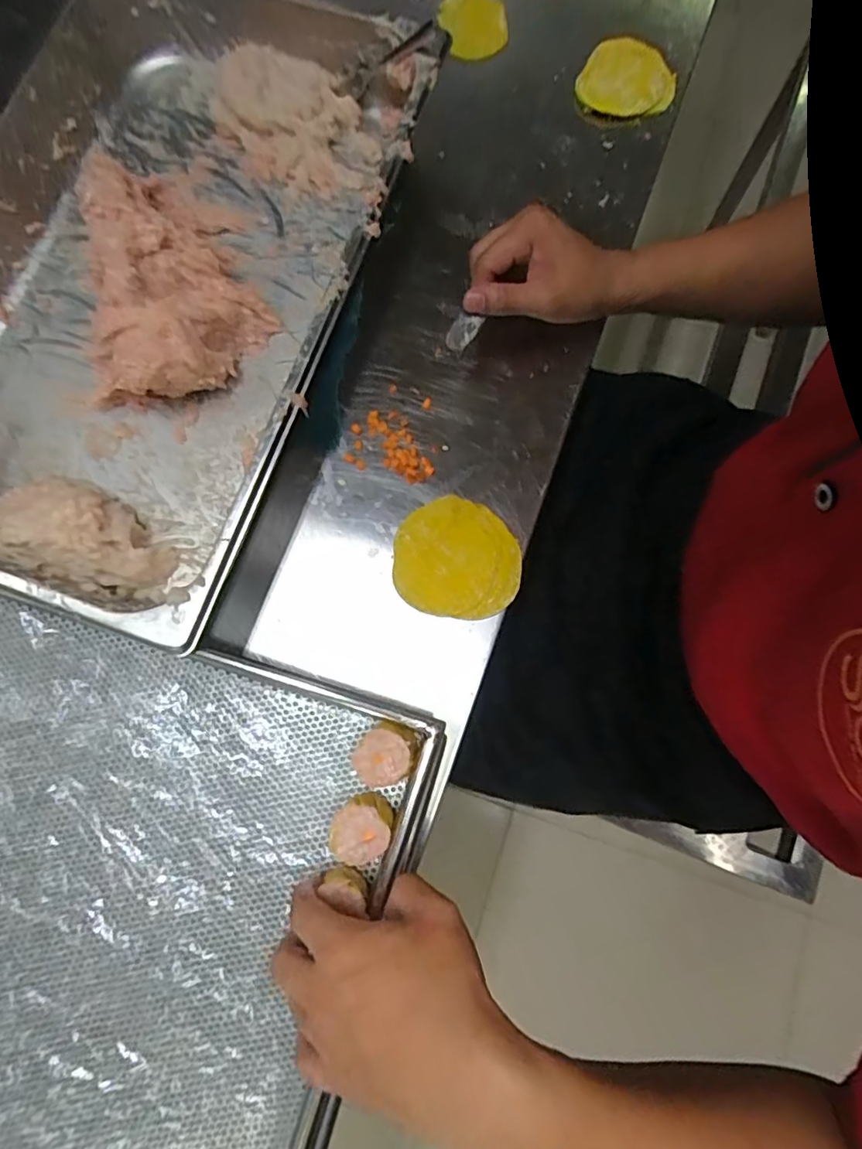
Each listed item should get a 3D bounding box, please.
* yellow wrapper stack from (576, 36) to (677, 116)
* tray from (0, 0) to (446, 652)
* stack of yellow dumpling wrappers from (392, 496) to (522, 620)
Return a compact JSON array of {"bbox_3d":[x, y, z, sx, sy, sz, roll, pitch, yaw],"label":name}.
[{"bbox_3d":[0.178,-0.454,0.523,0.089,0.008,0.077,-2,78,-1],"label":"yellow wrapper stack"},{"bbox_3d":[-0.214,-0.232,0.456,0.307,0.077,0.521,19,79,4],"label":"tray"},{"bbox_3d":[0.020,-0.013,0.441,0.094,0.011,0.089,7,78,3],"label":"stack of yellow dumpling wrappers"}]

